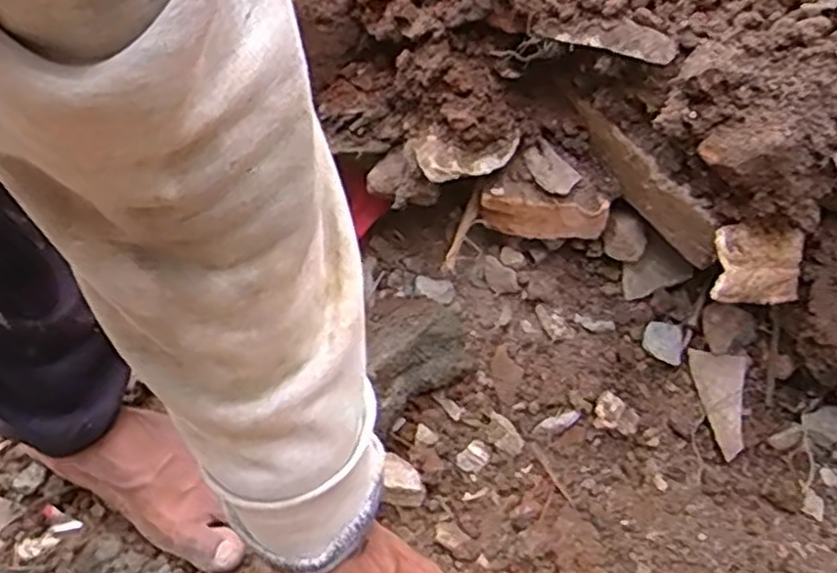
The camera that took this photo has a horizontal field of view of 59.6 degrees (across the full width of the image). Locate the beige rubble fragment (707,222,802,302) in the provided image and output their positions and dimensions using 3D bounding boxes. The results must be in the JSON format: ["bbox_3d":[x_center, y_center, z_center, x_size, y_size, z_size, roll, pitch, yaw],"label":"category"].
[{"bbox_3d":[0.221,-0.015,0.469,0.069,0.051,0.011,2,14,-19],"label":"beige rubble fragment"}]

